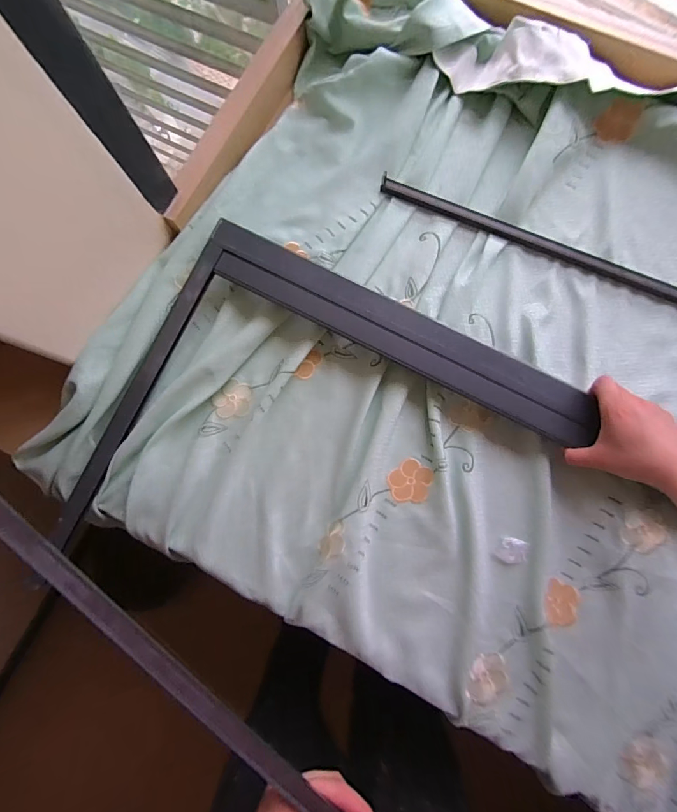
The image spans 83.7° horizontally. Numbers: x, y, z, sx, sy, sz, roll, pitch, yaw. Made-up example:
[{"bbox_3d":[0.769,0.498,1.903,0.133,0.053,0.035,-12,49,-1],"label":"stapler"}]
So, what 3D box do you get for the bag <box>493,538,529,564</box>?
[{"bbox_3d":[0.231,0.193,0.503,0.037,0.007,0.035,21,83,4],"label":"bag"}]

